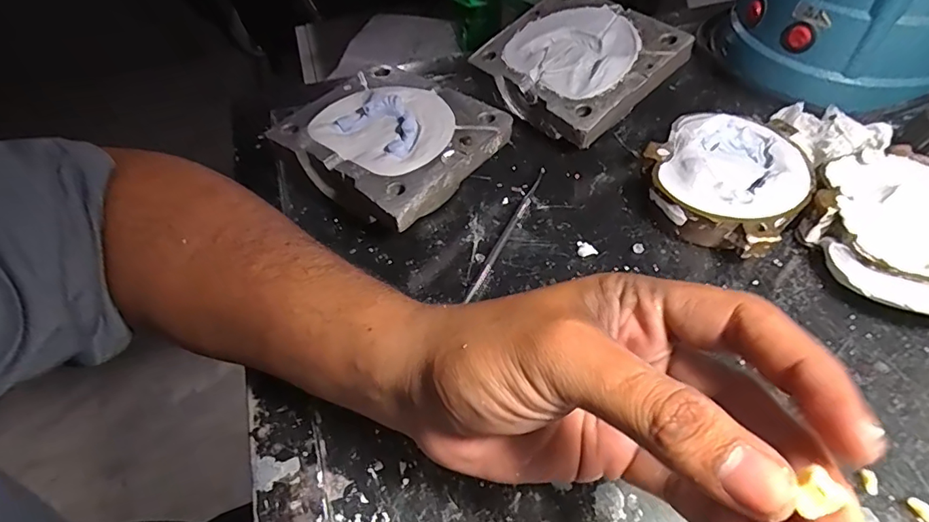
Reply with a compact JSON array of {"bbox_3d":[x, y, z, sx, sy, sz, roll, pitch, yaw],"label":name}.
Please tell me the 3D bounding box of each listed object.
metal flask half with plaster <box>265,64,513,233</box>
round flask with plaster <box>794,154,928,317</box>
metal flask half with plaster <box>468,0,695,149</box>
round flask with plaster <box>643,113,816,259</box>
[{"bbox_3d":[-0.050,-0.077,0.342,0.126,0.046,0.116,33,60,26],"label":"metal flask half with plaster"},{"bbox_3d":[0.249,-0.014,0.285,0.094,0.035,0.111,11,53,12],"label":"round flask with plaster"},{"bbox_3d":[0.086,-0.151,0.385,0.111,0.037,0.124,-41,61,-9],"label":"metal flask half with plaster"},{"bbox_3d":[0.164,-0.052,0.317,0.092,0.036,0.097,-2,51,2],"label":"round flask with plaster"}]

